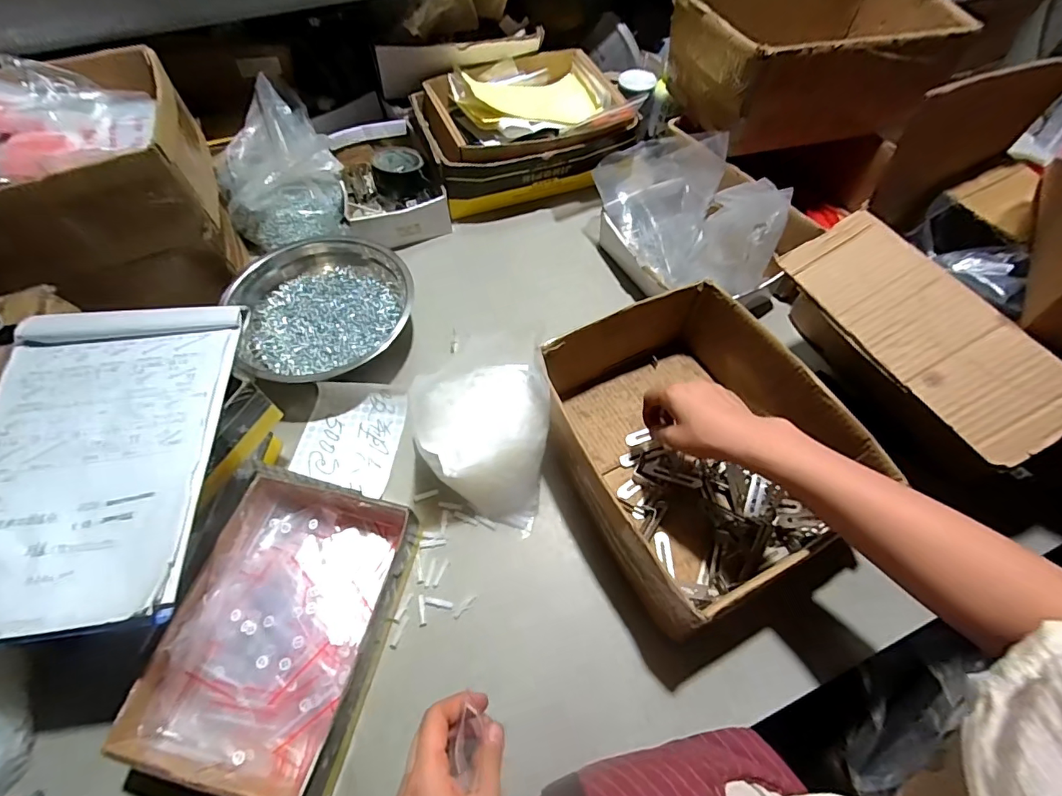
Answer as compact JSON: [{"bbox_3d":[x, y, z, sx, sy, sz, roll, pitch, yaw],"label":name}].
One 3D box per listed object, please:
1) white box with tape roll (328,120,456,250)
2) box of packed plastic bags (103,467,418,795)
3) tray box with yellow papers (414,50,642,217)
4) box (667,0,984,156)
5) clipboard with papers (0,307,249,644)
[{"bbox_3d":[-0.242,-0.367,0.815,0.158,0.053,0.279,-17,61,-9],"label":"white box with tape roll"},{"bbox_3d":[-0.233,0.219,0.466,0.182,0.078,0.250,9,60,6],"label":"box of packed plastic bags"},{"bbox_3d":[-0.013,-0.466,0.834,0.339,0.131,0.246,-17,61,-10],"label":"tray box with yellow papers"},{"bbox_3d":[0.405,-0.499,0.705,0.339,0.142,0.242,-16,60,-9],"label":"box"},{"bbox_3d":[-0.400,0.045,0.425,0.223,0.016,0.303,-6,59,-3],"label":"clipboard with papers"}]

